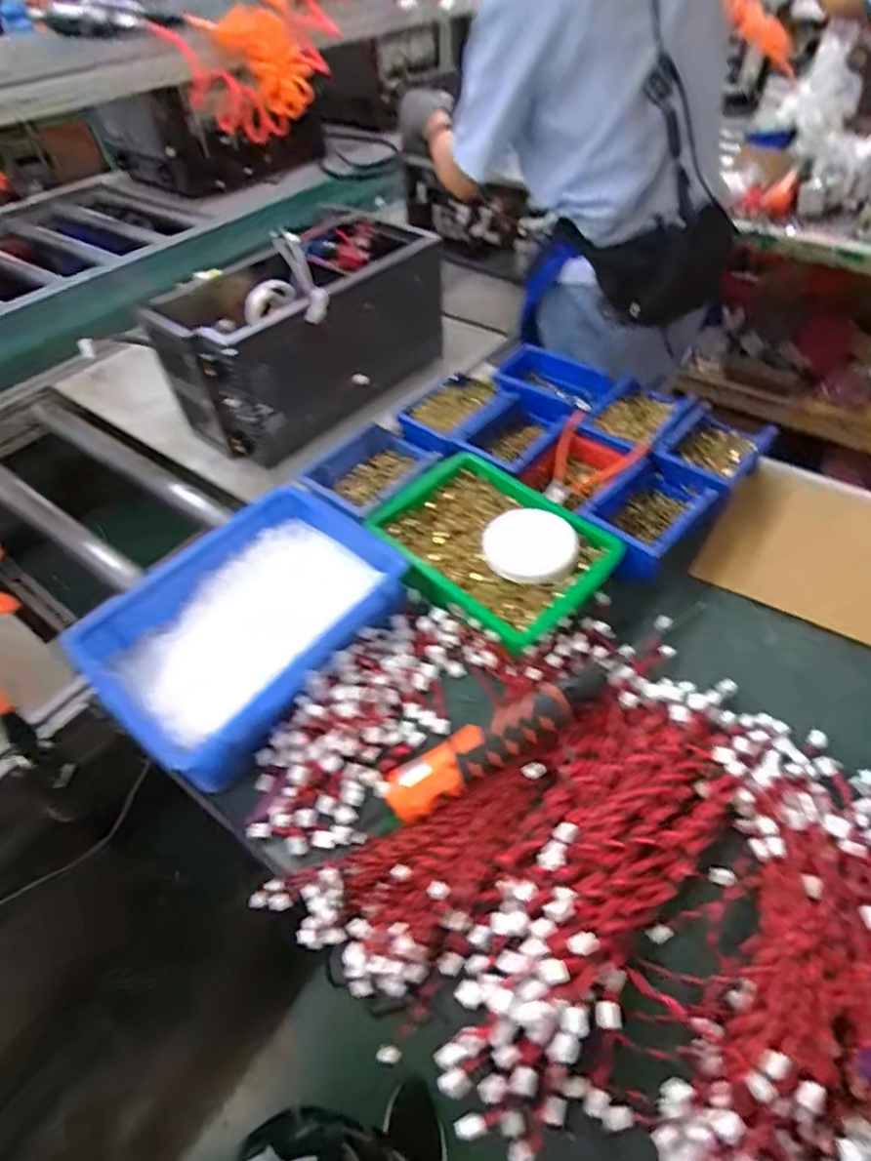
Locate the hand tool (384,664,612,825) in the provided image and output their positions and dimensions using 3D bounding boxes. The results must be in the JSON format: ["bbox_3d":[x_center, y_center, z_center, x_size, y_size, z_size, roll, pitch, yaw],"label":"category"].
[{"bbox_3d":[0.058,0.143,0.519,0.225,0.033,0.050,-25,55,-17],"label":"hand tool"}]

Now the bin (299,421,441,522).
[{"bbox_3d":[-0.080,-0.139,0.724,0.126,0.057,0.171,34,60,25],"label":"bin"}]

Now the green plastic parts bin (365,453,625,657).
[{"bbox_3d":[0.062,-0.037,0.648,0.186,0.060,0.254,-36,59,-23],"label":"green plastic parts bin"}]

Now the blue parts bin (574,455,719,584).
[{"bbox_3d":[0.254,-0.076,0.679,0.170,0.070,0.107,-36,59,-23],"label":"blue parts bin"}]

